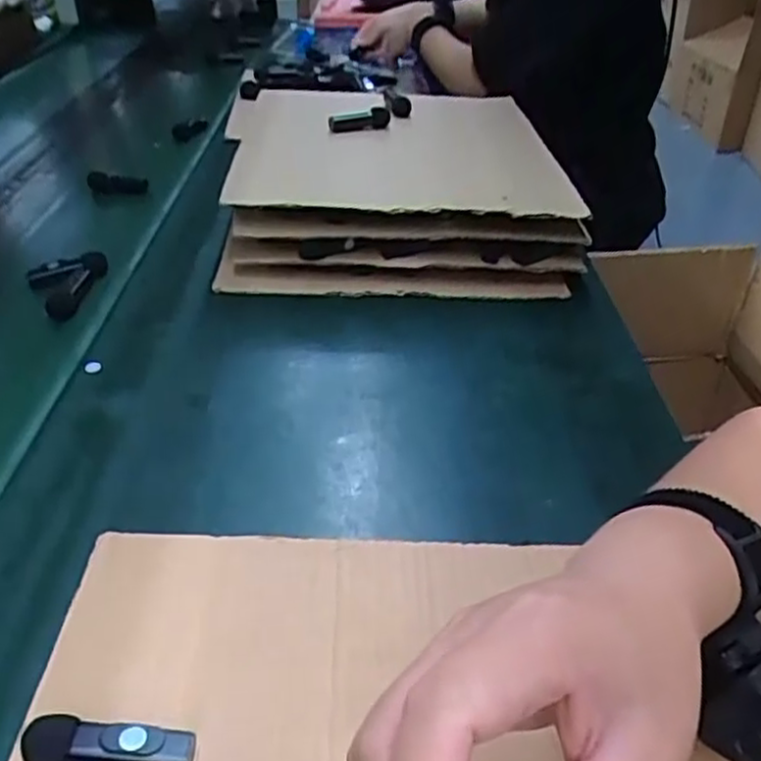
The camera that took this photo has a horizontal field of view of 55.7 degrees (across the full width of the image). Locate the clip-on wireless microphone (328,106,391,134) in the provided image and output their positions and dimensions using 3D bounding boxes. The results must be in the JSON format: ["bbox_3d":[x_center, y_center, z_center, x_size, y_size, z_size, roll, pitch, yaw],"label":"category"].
[{"bbox_3d":[-0.022,-0.262,0.726,0.071,0.022,0.015,-22,42,-27],"label":"clip-on wireless microphone"}]

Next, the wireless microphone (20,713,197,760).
[{"bbox_3d":[-0.104,0.141,0.277,0.062,0.015,0.019,4,36,0],"label":"wireless microphone"}]

